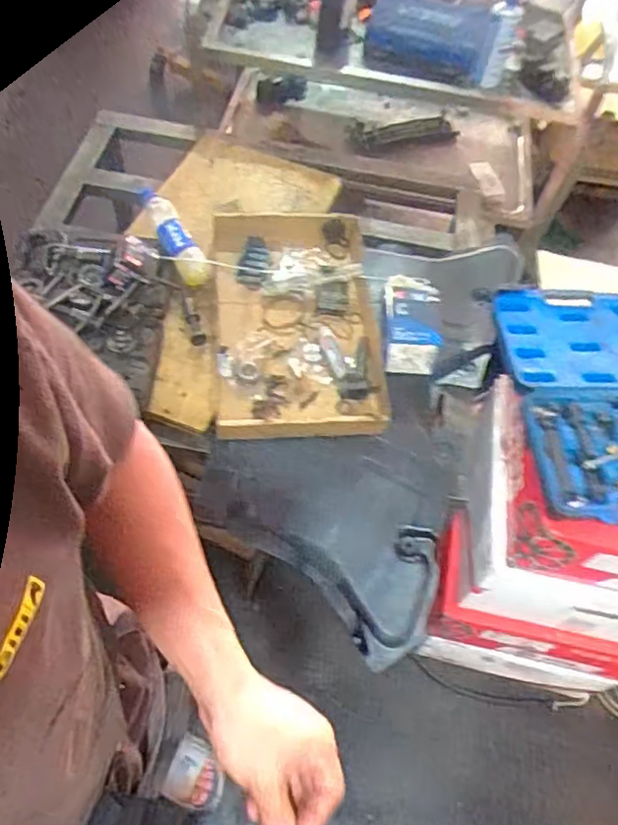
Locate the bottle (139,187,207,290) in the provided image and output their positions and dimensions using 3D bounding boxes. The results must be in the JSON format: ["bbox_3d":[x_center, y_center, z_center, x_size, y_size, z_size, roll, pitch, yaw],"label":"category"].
[{"bbox_3d":[-0.290,-0.366,1.342,0.071,0.075,0.270,-22,63,-18],"label":"bottle"}]

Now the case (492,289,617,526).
[{"bbox_3d":[0.481,-0.028,1.024,0.278,0.036,0.442,-1,59,-6],"label":"case"}]

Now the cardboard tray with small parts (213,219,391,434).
[{"bbox_3d":[-0.032,-0.195,1.272,0.309,0.074,0.566,-2,59,-7],"label":"cardboard tray with small parts"}]

